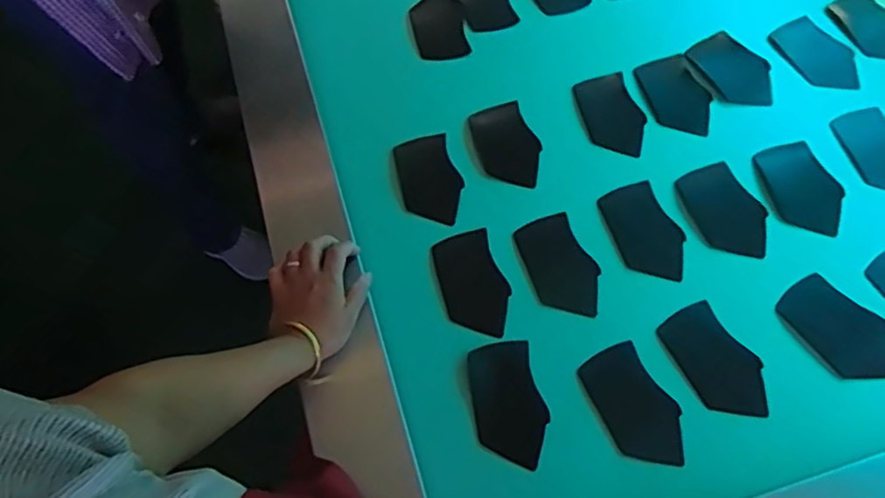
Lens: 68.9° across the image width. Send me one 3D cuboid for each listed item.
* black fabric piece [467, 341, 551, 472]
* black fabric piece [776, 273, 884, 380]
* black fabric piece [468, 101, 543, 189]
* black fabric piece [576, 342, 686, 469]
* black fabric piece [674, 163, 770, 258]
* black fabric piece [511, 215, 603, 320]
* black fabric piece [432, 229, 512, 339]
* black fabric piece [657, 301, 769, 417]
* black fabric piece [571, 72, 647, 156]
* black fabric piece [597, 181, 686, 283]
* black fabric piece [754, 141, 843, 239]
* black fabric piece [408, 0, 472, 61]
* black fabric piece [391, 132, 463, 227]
[{"bbox_3d":[0.069,0.159,0.670,0.070,0.005,0.128,-9,63,-2],"label":"black fabric piece"},{"bbox_3d":[0.430,0.087,0.697,0.074,0.006,0.125,-35,65,-1],"label":"black fabric piece"},{"bbox_3d":[0.081,-0.133,0.821,0.074,0.013,0.123,-21,64,-8],"label":"black fabric piece"},{"bbox_3d":[0.202,0.165,0.675,0.073,0.004,0.127,-22,64,-9],"label":"black fabric piece"},{"bbox_3d":[0.335,-0.044,0.767,0.080,0.008,0.123,-28,67,-8],"label":"black fabric piece"},{"bbox_3d":[0.136,0.019,0.747,0.075,0.006,0.130,-19,63,-3],"label":"black fabric piece"},{"bbox_3d":[0.034,0.040,0.740,0.071,0.004,0.129,-14,63,-4],"label":"black fabric piece"},{"bbox_3d":[0.293,0.121,0.691,0.073,0.004,0.127,-26,65,-10],"label":"black fabric piece"},{"bbox_3d":[0.220,-0.174,0.838,0.072,0.005,0.127,-15,63,-5],"label":"black fabric piece"},{"bbox_3d":[0.240,-0.021,0.762,0.075,0.004,0.127,-15,63,-5],"label":"black fabric piece"},{"bbox_3d":[0.436,-0.074,0.781,0.084,0.004,0.124,-11,63,-3],"label":"black fabric piece"},{"bbox_3d":[-0.006,-0.324,0.933,0.076,0.010,0.137,-11,59,-3],"label":"black fabric piece"},{"bbox_3d":[-0.016,-0.086,0.801,0.075,0.006,0.123,-16,67,-8],"label":"black fabric piece"}]

